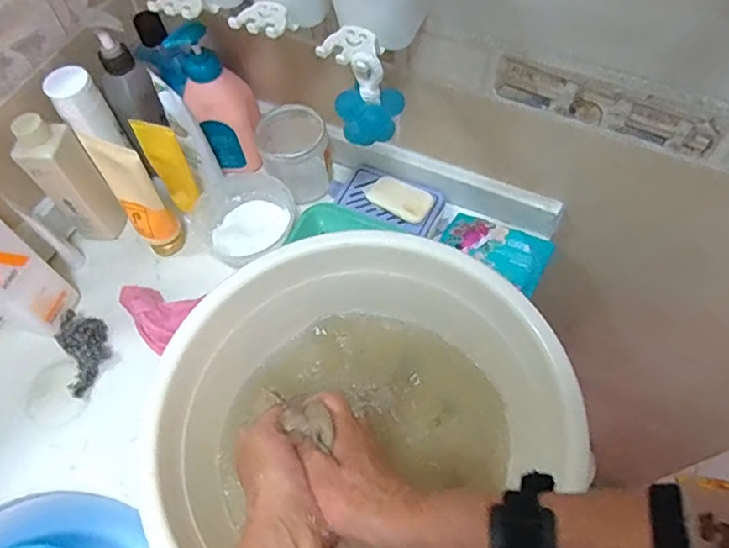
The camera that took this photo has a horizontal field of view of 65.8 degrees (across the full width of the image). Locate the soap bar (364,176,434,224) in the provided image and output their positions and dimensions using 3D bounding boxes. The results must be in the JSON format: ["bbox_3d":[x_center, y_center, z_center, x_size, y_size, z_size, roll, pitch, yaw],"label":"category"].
[{"bbox_3d":[0.041,-0.089,0.665,0.078,0.017,0.046,30,66,17],"label":"soap bar"}]

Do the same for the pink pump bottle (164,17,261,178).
[{"bbox_3d":[-0.165,-0.189,0.647,0.071,0.168,0.072,-6,61,-1],"label":"pink pump bottle"}]

